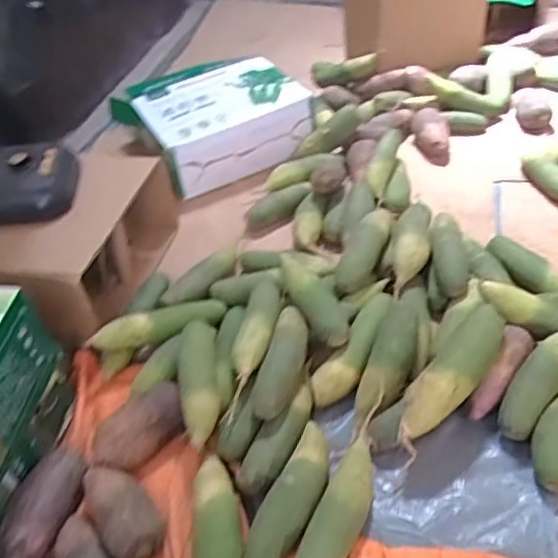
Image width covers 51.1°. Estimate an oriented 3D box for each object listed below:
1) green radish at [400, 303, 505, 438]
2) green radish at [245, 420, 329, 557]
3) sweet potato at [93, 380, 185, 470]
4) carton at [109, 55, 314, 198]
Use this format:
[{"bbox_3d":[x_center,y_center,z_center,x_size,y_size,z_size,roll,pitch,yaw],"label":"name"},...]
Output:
[{"bbox_3d":[0.244,0.121,0.801,0.076,0.069,0.255,23,55,25],"label":"green radish"},{"bbox_3d":[0.023,0.260,0.729,0.059,0.048,0.205,16,52,21],"label":"green radish"},{"bbox_3d":[-0.195,0.202,0.821,0.080,0.055,0.142,32,59,30],"label":"sweet potato"},{"bbox_3d":[-0.156,-0.397,1.398,0.360,0.124,0.339,-28,51,-17],"label":"carton"}]

